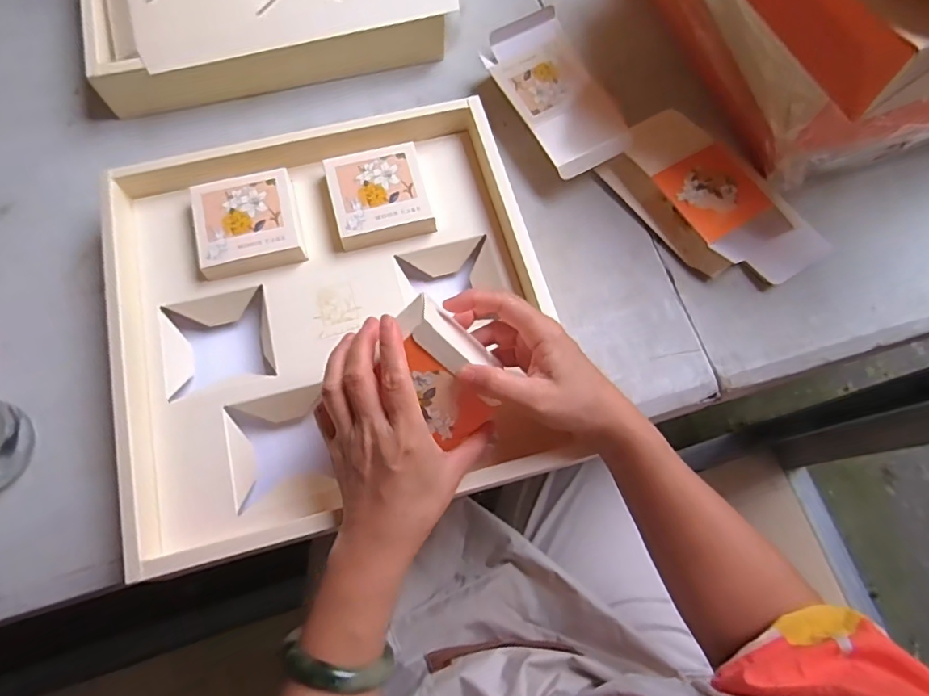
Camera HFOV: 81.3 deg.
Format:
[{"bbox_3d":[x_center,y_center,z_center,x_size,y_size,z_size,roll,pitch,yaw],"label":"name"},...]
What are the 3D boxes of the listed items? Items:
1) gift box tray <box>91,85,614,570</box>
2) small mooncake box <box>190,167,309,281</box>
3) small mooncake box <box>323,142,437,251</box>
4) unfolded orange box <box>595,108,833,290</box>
[{"bbox_3d":[-0.112,-0.039,0.467,0.344,0.066,0.361,-14,74,-6],"label":"gift box tray"},{"bbox_3d":[-0.187,-0.109,0.469,0.083,0.021,0.085,-12,72,-7],"label":"small mooncake box"},{"bbox_3d":[-0.076,-0.138,0.484,0.082,0.027,0.083,-14,74,-6],"label":"small mooncake box"},{"bbox_3d":[0.238,-0.140,0.512,0.121,0.033,0.194,-37,77,-12],"label":"unfolded orange box"}]

